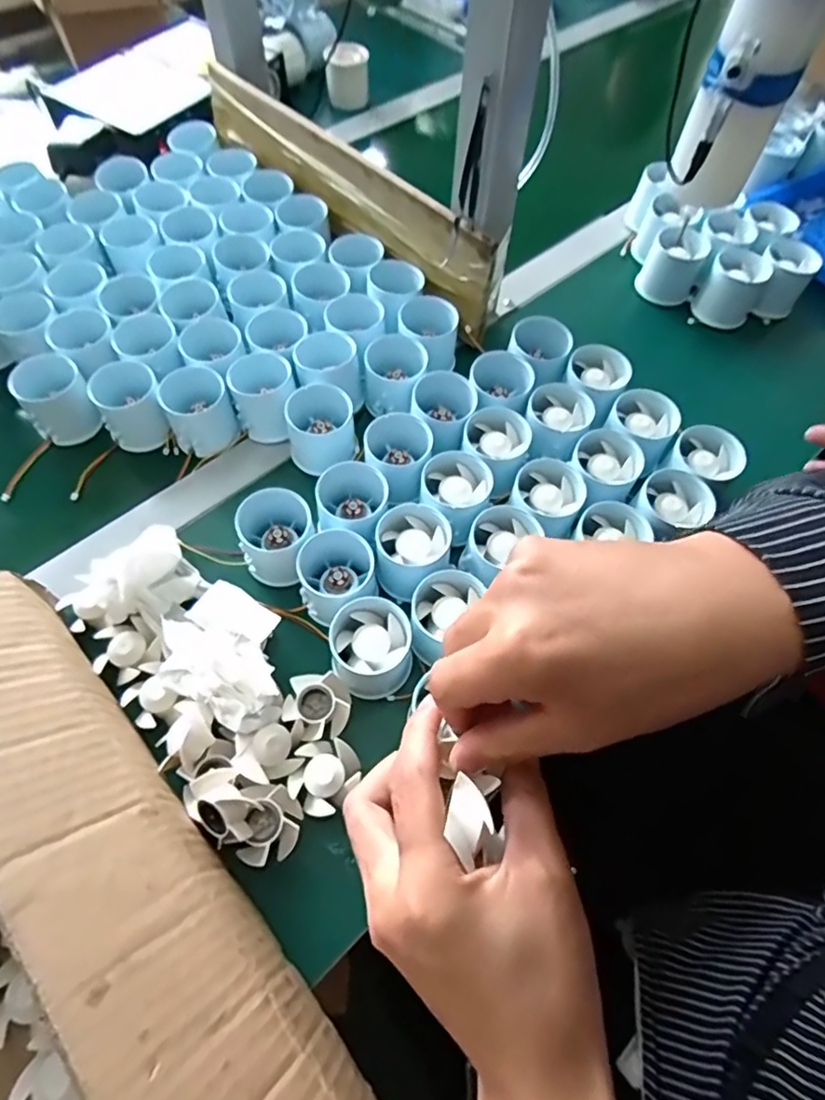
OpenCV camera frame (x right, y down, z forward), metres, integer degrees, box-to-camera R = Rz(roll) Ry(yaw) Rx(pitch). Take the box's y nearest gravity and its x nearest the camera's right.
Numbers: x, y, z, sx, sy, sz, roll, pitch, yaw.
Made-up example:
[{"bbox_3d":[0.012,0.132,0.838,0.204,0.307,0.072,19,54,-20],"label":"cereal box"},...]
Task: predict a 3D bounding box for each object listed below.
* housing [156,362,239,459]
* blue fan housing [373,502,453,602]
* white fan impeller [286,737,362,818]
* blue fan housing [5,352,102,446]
[{"bbox_3d":[-0.176,-0.116,0.487,0.051,0.042,0.057,-23,64,-14],"label":"housing"},{"bbox_3d":[0.000,0.002,0.420,0.050,0.045,0.055,1,61,-1],"label":"blue fan housing"},{"bbox_3d":[-0.056,0.138,0.366,0.040,0.012,0.043,1,61,-1],"label":"white fan impeller"},{"bbox_3d":[-0.291,-0.124,0.484,0.052,0.048,0.055,-32,67,-18],"label":"blue fan housing"}]

